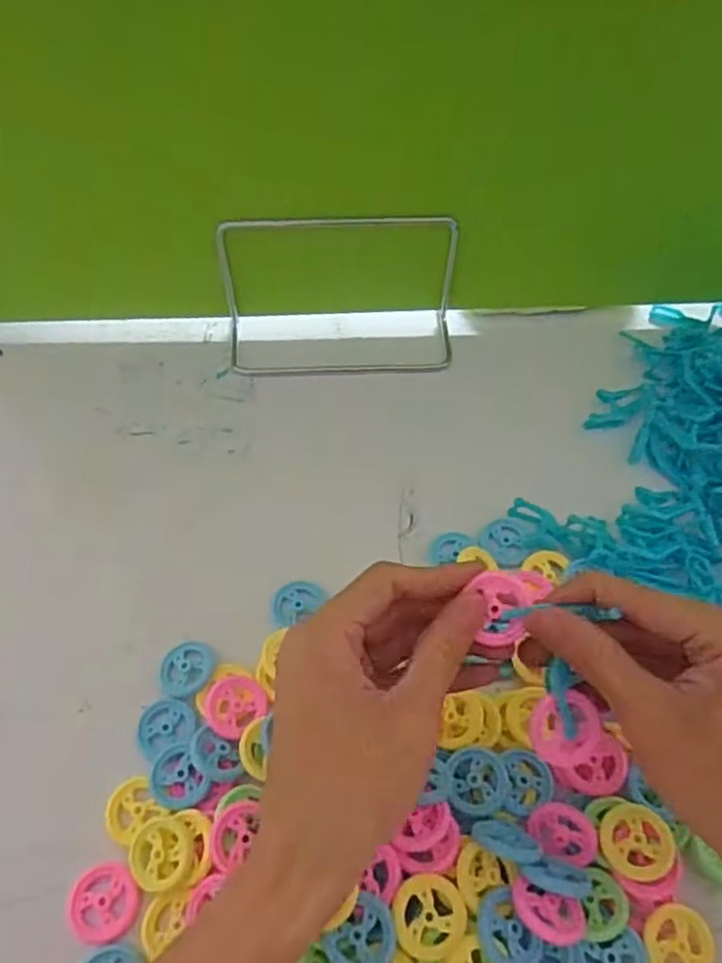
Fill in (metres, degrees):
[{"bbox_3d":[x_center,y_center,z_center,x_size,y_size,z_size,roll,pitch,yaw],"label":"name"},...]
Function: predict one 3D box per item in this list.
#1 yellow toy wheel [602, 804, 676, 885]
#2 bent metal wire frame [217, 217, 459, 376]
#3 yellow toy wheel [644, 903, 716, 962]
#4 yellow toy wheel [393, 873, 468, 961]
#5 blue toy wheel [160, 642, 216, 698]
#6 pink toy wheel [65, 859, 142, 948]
[{"bbox_3d":[0.118,0.154,0.304,0.029,0.004,0.029,-6,60,11],"label":"yellow toy wheel"},{"bbox_3d":[-0.014,-0.118,0.455,0.150,0.084,0.050,-3,56,-1],"label":"bent metal wire frame"},{"bbox_3d":[0.131,0.191,0.293,0.030,0.005,0.028,-1,56,1],"label":"yellow toy wheel"},{"bbox_3d":[0.028,0.175,0.286,0.029,0.005,0.029,-1,56,1],"label":"yellow toy wheel"},{"bbox_3d":[-0.088,0.094,0.359,0.027,0.005,0.027,-1,56,1],"label":"blue toy wheel"},{"bbox_3d":[-0.110,0.180,0.305,0.029,0.005,0.030,-1,56,1],"label":"pink toy wheel"}]

